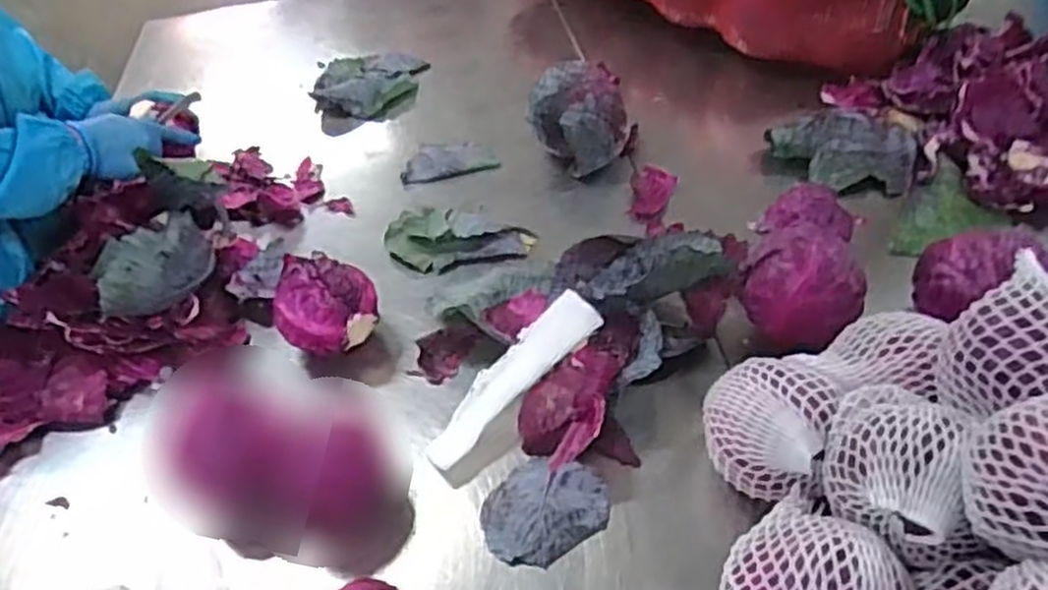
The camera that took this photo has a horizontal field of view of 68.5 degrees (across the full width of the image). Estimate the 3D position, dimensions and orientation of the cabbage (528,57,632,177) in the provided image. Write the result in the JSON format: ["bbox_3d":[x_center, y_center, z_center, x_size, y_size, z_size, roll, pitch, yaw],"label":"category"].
[{"bbox_3d":[0.077,-0.237,1.045,0.137,0.119,0.123,-4,44,4],"label":"cabbage"}]

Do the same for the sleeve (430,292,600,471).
[{"bbox_3d":[-0.011,0.083,0.766,0.217,0.019,0.052,-45,53,-13],"label":"sleeve"}]

